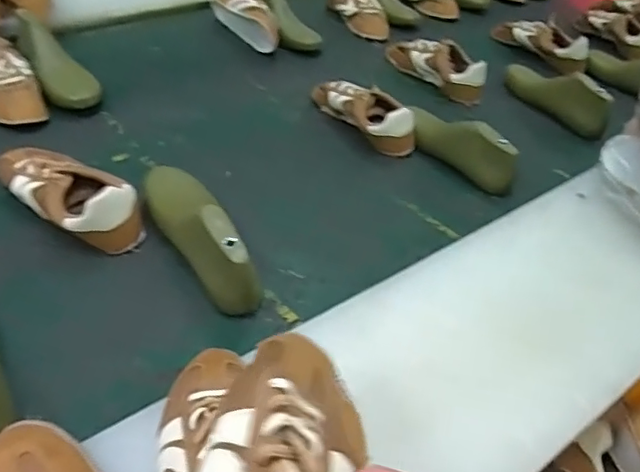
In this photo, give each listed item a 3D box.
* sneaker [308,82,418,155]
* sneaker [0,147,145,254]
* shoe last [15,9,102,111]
[{"bbox_3d":[0.062,-0.213,0.944,0.068,0.070,0.231,-30,56,-32],"label":"sneaker"},{"bbox_3d":[-0.326,-0.060,0.721,0.219,0.071,0.092,29,48,20],"label":"sneaker"},{"bbox_3d":[-0.447,-0.300,0.949,0.081,0.073,0.239,-25,53,-29],"label":"shoe last"}]

